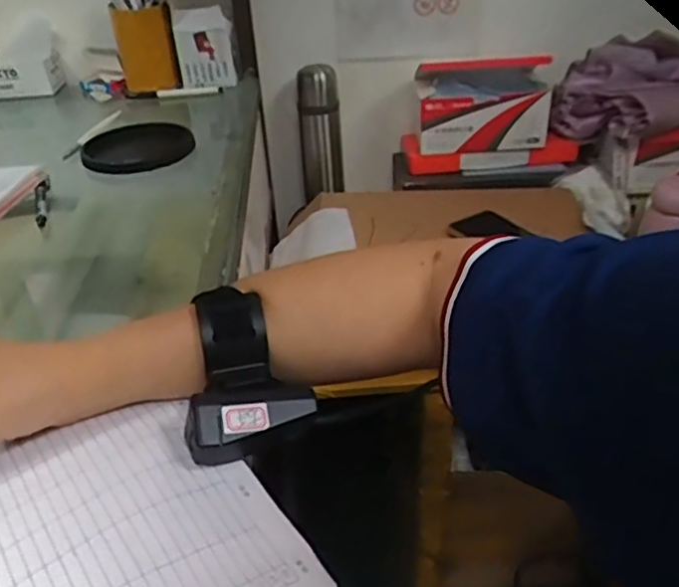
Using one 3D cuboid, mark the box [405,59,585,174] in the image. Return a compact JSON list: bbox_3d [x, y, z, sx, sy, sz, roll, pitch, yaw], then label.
[{"bbox_3d":[0.233,-0.276,0.985,0.256,0.158,0.062,-3,35,2],"label":"box"}]

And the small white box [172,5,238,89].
[{"bbox_3d":[-0.182,-0.337,0.884,0.071,0.105,0.021,-11,36,-10],"label":"small white box"}]

